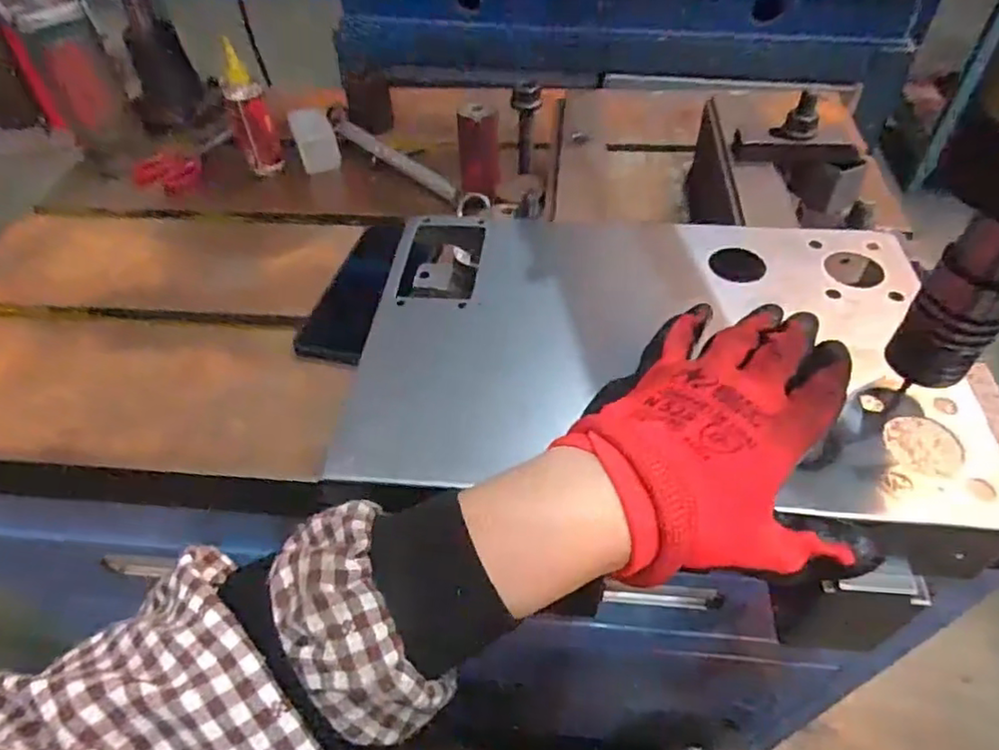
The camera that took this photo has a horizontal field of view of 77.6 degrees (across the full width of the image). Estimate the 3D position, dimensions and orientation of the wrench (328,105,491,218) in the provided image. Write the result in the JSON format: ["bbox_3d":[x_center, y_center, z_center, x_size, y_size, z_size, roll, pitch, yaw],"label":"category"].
[{"bbox_3d":[-0.111,-0.230,0.670,0.035,0.034,0.289,-34,54,-25],"label":"wrench"}]

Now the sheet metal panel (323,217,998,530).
[{"bbox_3d":[0.081,-0.021,0.336,0.303,0.011,0.198,3,51,7],"label":"sheet metal panel"}]

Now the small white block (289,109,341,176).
[{"bbox_3d":[-0.212,-0.270,0.710,0.046,0.041,0.078,-17,48,-12],"label":"small white block"}]

